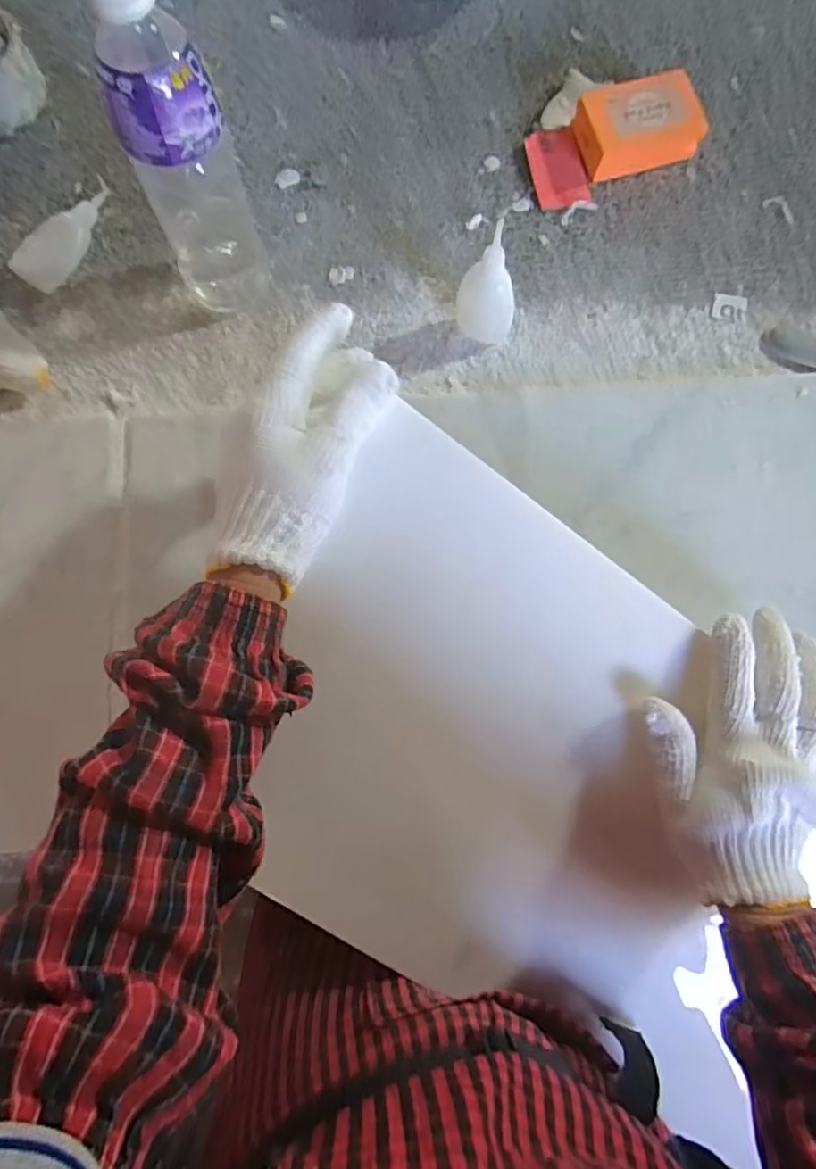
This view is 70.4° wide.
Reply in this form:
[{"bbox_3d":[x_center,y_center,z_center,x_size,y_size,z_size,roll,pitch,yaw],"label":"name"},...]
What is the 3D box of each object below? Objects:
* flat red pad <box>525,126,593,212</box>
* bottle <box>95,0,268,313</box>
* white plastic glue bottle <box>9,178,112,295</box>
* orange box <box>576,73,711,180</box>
[{"bbox_3d":[0.127,-0.351,0.488,0.045,0.009,0.072,-10,79,-3],"label":"flat red pad"},{"bbox_3d":[-0.143,-0.271,0.367,0.065,0.200,0.064,-22,78,-6],"label":"bottle"},{"bbox_3d":[-0.274,-0.284,0.468,0.046,0.015,0.102,36,80,5],"label":"white plastic glue bottle"},{"bbox_3d":[0.191,-0.382,0.481,0.097,0.034,0.062,-16,79,-1],"label":"orange box"}]

